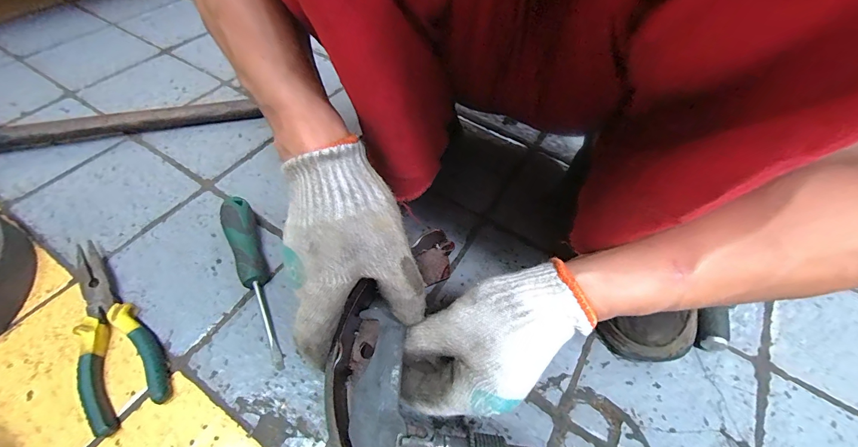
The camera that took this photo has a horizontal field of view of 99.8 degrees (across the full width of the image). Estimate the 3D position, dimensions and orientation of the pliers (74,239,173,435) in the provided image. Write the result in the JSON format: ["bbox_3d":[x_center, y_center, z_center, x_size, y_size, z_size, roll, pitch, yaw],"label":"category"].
[{"bbox_3d":[-0.294,0.089,0.332,0.056,0.022,0.192,-30,61,-23],"label":"pliers"}]

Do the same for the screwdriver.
[{"bbox_3d":[-0.169,0.049,0.355,0.029,0.030,0.182,-24,59,-20],"label":"screwdriver"}]

